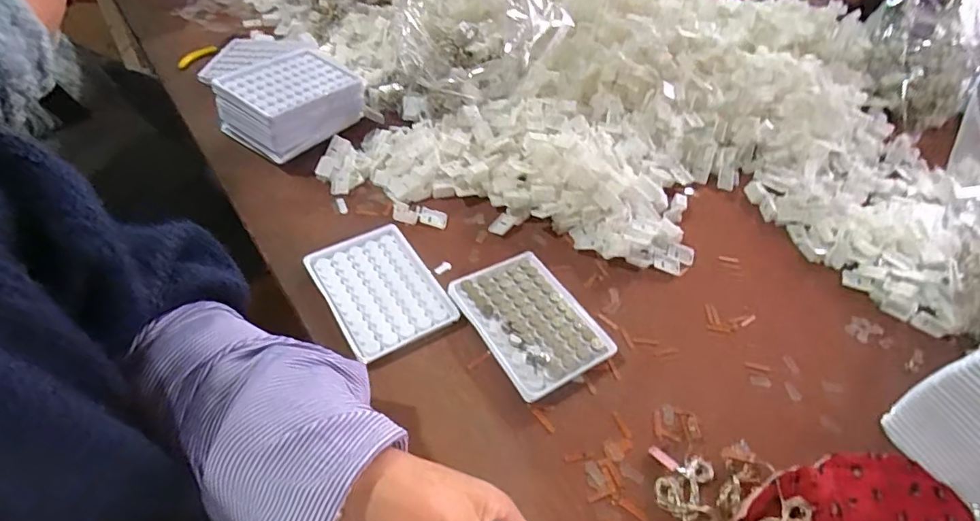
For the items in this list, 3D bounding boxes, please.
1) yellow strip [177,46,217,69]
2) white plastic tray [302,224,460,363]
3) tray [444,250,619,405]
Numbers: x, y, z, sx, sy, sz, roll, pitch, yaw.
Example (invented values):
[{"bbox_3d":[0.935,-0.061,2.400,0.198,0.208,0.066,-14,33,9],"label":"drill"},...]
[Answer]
[{"bbox_3d":[-0.405,-0.284,0.685,0.012,0.013,0.056,37,67,25],"label":"yellow strip"},{"bbox_3d":[-0.099,0.025,0.450,0.093,0.012,0.129,-23,54,-26],"label":"white plastic tray"},{"bbox_3d":[0.035,0.054,0.442,0.094,0.021,0.128,-23,53,-26],"label":"tray"}]

